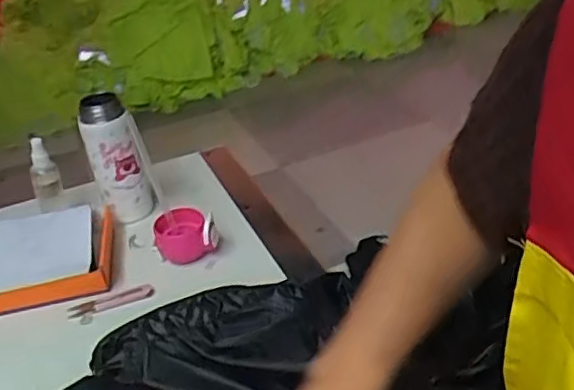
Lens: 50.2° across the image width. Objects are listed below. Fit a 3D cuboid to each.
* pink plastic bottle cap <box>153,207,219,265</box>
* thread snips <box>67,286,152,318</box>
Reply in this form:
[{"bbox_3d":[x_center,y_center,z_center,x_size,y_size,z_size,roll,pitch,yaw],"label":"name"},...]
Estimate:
[{"bbox_3d":[-0.134,0.053,0.815,0.082,0.051,0.058,-4,31,5],"label":"pink plastic bottle cap"},{"bbox_3d":[-0.217,0.132,0.758,0.102,0.010,0.023,-14,31,-11],"label":"thread snips"}]

